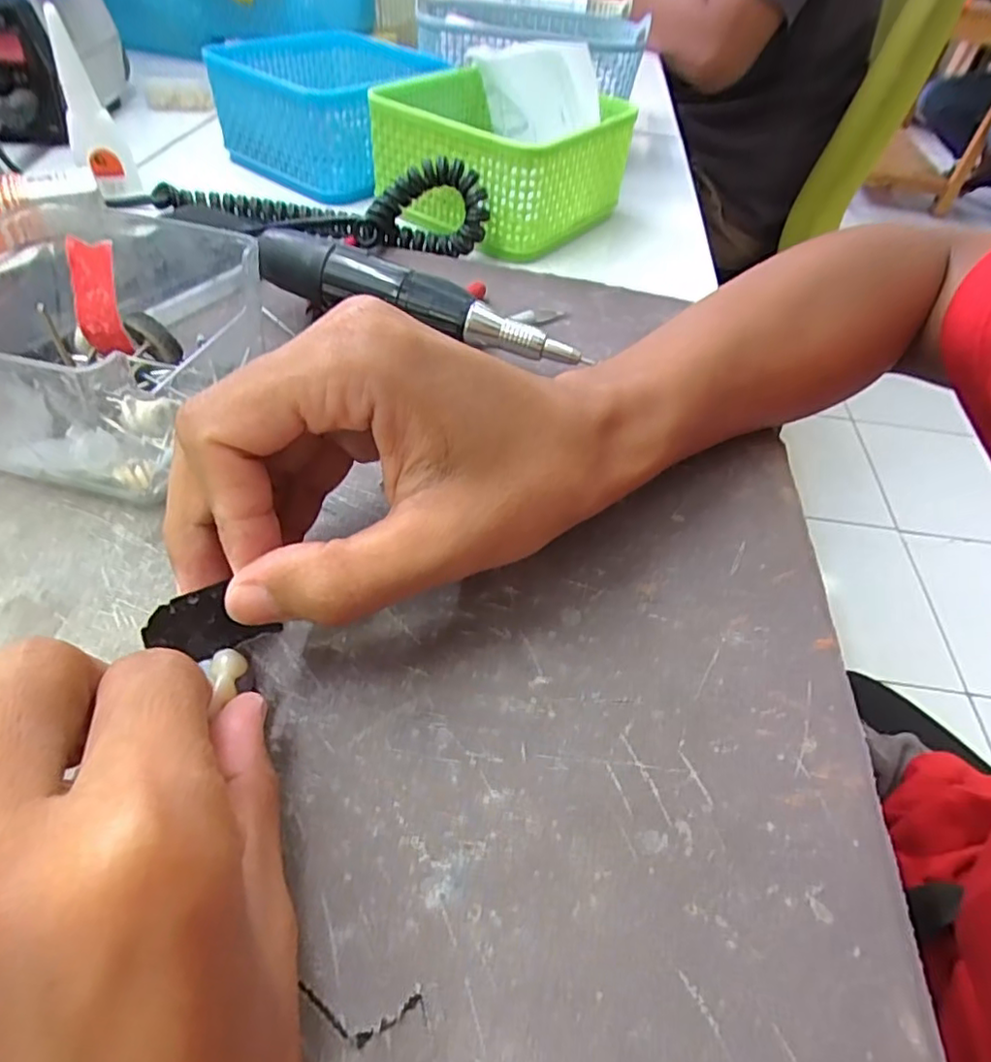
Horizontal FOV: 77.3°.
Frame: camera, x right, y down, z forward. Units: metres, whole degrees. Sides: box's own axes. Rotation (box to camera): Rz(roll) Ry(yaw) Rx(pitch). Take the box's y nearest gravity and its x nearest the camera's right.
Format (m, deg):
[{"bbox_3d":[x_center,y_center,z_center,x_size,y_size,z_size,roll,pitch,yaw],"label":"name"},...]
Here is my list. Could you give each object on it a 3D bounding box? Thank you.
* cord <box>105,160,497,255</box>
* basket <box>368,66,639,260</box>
[{"bbox_3d":[-0.115,-0.201,0.363,0.222,0.042,0.042,12,48,6],"label":"cord"},{"bbox_3d":[0.003,-0.247,0.401,0.127,0.070,0.126,29,51,20],"label":"basket"}]

